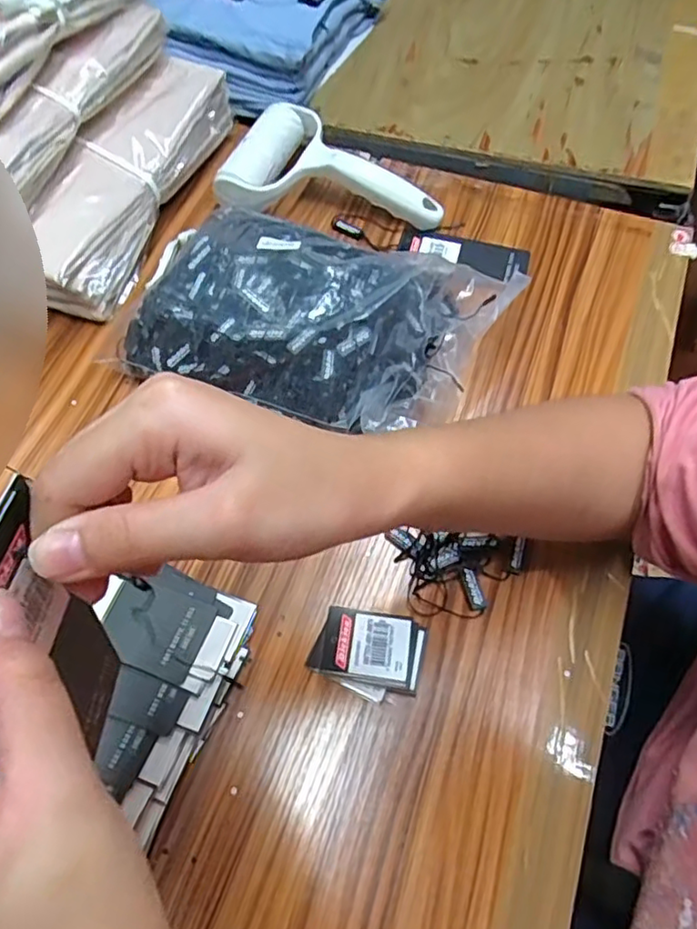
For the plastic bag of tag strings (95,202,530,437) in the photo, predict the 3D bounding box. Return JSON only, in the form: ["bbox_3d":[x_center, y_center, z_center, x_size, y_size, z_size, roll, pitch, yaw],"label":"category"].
[{"bbox_3d":[-0.024,-0.108,0.429,0.240,0.066,0.143,19,63,11],"label":"plastic bag of tag strings"}]

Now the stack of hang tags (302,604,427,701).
[{"bbox_3d":[0.011,0.110,0.356,0.063,0.017,0.045,11,62,7],"label":"stack of hang tags"}]

